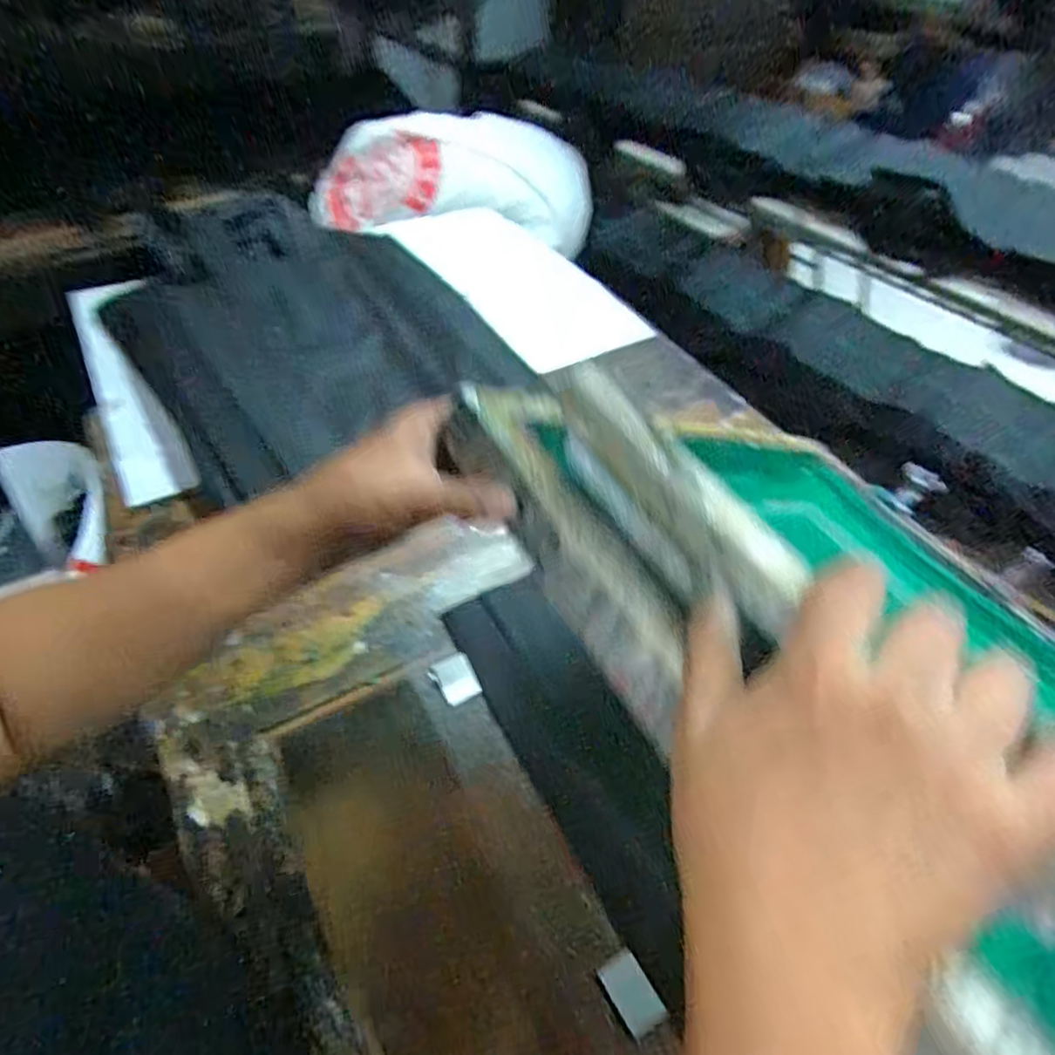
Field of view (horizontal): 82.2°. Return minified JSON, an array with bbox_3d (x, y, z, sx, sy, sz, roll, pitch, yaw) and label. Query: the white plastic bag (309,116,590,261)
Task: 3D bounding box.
[{"bbox_3d":[-0.163,-0.688,1.196,0.571,0.243,0.272,6,50,1],"label":"white plastic bag"}]

